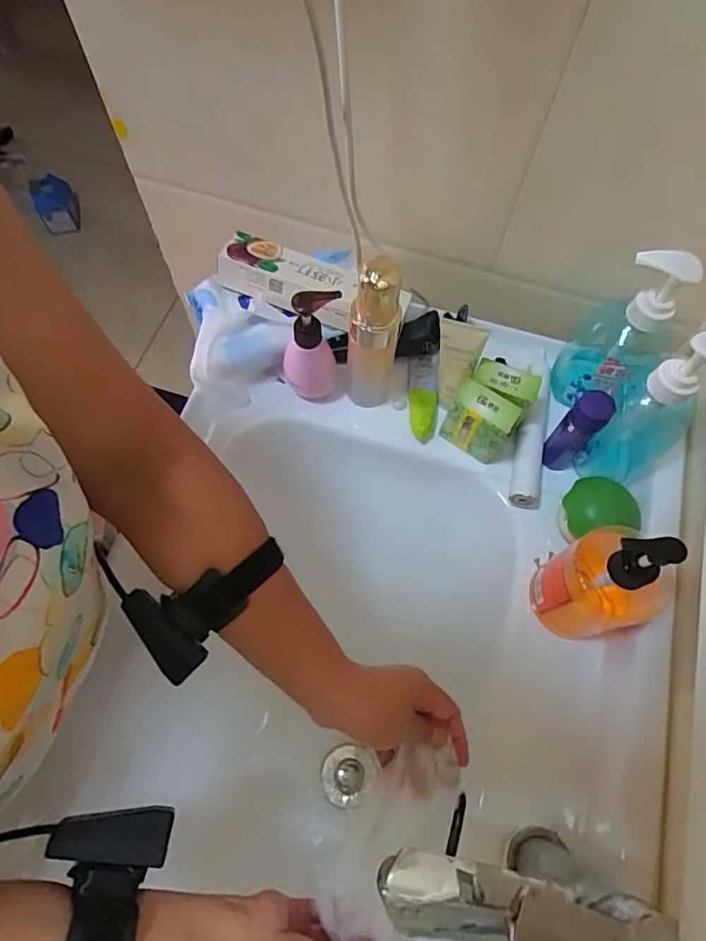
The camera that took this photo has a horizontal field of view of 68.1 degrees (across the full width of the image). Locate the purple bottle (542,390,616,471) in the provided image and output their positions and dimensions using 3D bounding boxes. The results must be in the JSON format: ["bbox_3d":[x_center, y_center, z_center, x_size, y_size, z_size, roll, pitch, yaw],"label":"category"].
[{"bbox_3d":[0.215,-0.035,0.505,0.033,0.109,0.030,40,71,15],"label":"purple bottle"}]

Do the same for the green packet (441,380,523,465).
[{"bbox_3d":[0.125,-0.046,0.522,0.061,0.080,0.029,35,70,13],"label":"green packet"}]

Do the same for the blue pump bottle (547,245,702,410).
[{"bbox_3d":[0.251,-0.130,0.492,0.069,0.181,0.064,1,67,-1],"label":"blue pump bottle"}]

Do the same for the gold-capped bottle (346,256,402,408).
[{"bbox_3d":[0.019,-0.128,0.496,0.049,0.176,0.055,5,67,1],"label":"gold-capped bottle"}]

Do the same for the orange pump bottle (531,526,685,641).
[{"bbox_3d":[0.207,0.091,0.426,0.077,0.167,0.079,-23,69,-11],"label":"orange pump bottle"}]

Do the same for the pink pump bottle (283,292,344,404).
[{"bbox_3d":[-0.040,-0.118,0.516,0.061,0.148,0.049,-13,68,-7],"label":"pink pump bottle"}]

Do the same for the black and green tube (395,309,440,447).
[{"bbox_3d":[0.074,-0.102,0.563,0.048,0.047,0.143,1,67,-1],"label":"black and green tube"}]

